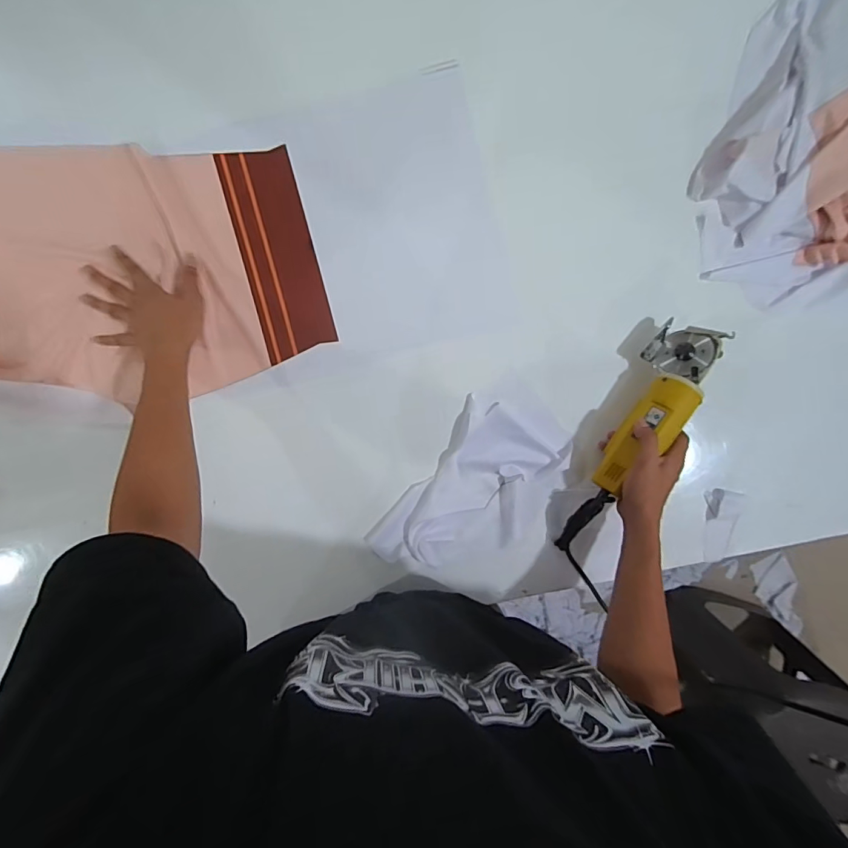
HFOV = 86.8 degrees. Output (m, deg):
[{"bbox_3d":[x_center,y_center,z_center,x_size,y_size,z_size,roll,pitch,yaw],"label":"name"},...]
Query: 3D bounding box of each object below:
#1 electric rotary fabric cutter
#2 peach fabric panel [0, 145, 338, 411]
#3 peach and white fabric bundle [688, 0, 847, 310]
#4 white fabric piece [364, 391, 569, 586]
[{"bbox_3d":[0.279,0.024,0.592,0.085,0.060,0.337,31,95,-5],"label":"electric rotary fabric cutter"},{"bbox_3d":[-0.395,-0.203,0.601,0.509,0.027,0.310,-5,94,-3],"label":"peach fabric panel"},{"bbox_3d":[0.597,-0.419,0.616,0.373,0.072,0.520,13,92,-1],"label":"peach and white fabric bundle"},{"bbox_3d":[0.089,0.107,0.641,0.201,0.034,0.284,35,91,-1],"label":"white fabric piece"}]

